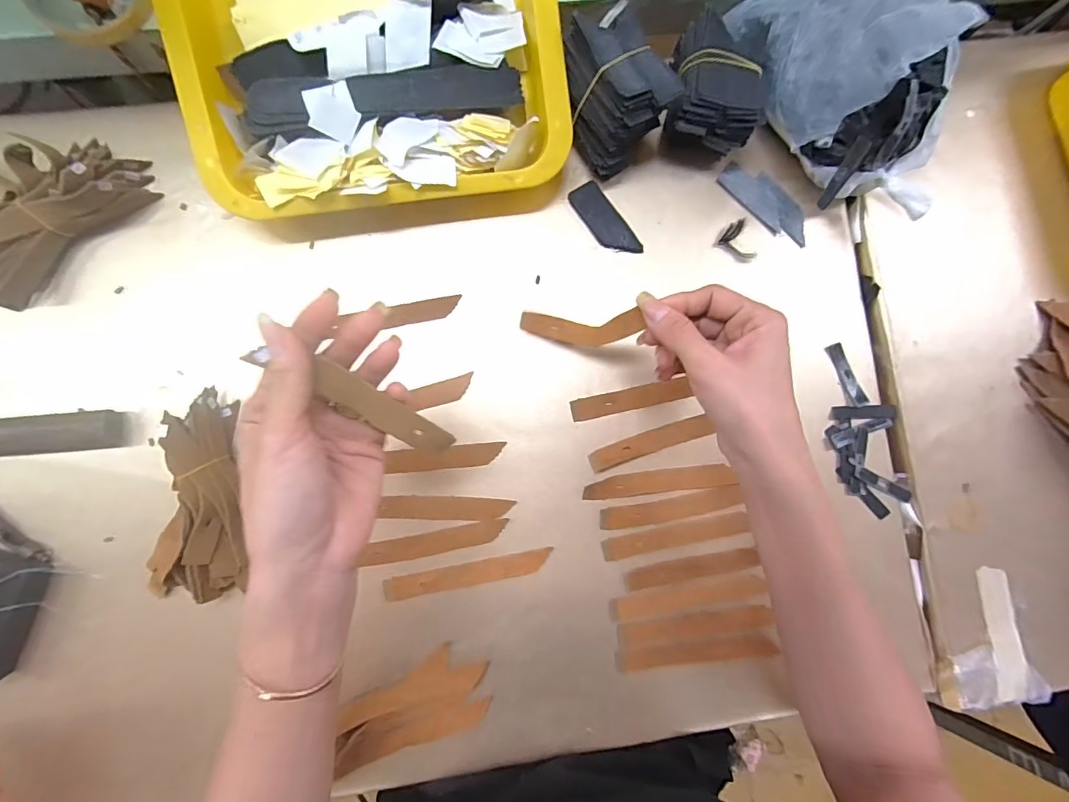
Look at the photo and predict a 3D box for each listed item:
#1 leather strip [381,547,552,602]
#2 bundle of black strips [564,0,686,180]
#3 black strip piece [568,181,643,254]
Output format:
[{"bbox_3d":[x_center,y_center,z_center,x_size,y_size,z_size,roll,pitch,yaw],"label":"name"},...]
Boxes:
[{"bbox_3d":[-0.049,0.129,0.352,0.122,0.004,0.018,-10,87,-4],"label":"leather strip"},{"bbox_3d":[0.056,-0.223,0.344,0.066,0.069,0.085,-31,89,-5],"label":"bundle of black strips"},{"bbox_3d":[0.055,-0.140,0.369,0.026,0.005,0.067,-36,89,-5],"label":"black strip piece"}]

